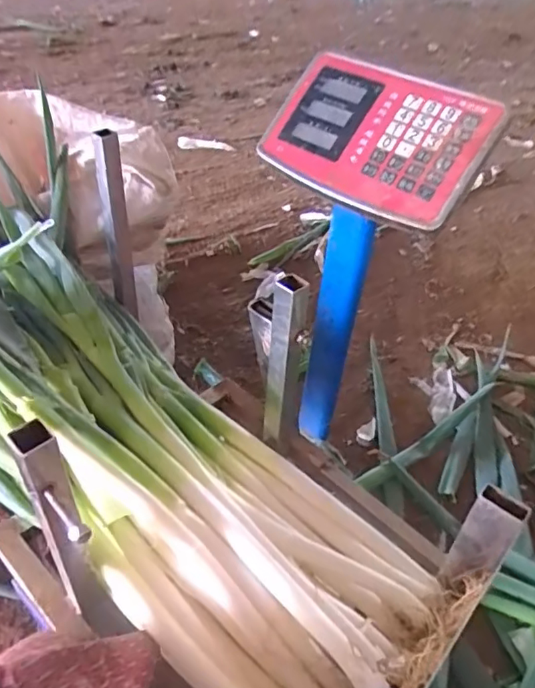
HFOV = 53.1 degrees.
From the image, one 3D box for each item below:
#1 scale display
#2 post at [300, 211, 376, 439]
[{"bbox_3d":[0.108,-0.230,0.589,0.255,0.034,0.171,39,91,28],"label":"scale display"},{"bbox_3d":[0.092,-0.008,0.768,0.054,0.385,0.029,10,41,7],"label":"post"}]

